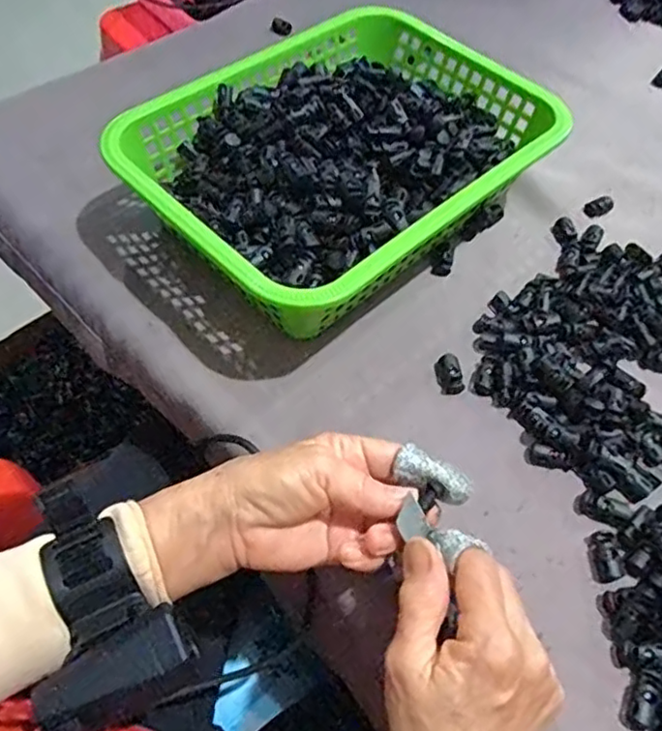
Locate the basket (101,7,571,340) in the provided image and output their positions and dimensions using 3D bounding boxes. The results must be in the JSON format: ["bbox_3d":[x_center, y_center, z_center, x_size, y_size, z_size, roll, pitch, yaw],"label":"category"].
[{"bbox_3d":[0.012,-0.152,0.490,0.227,0.089,0.313,39,63,19],"label":"basket"}]

